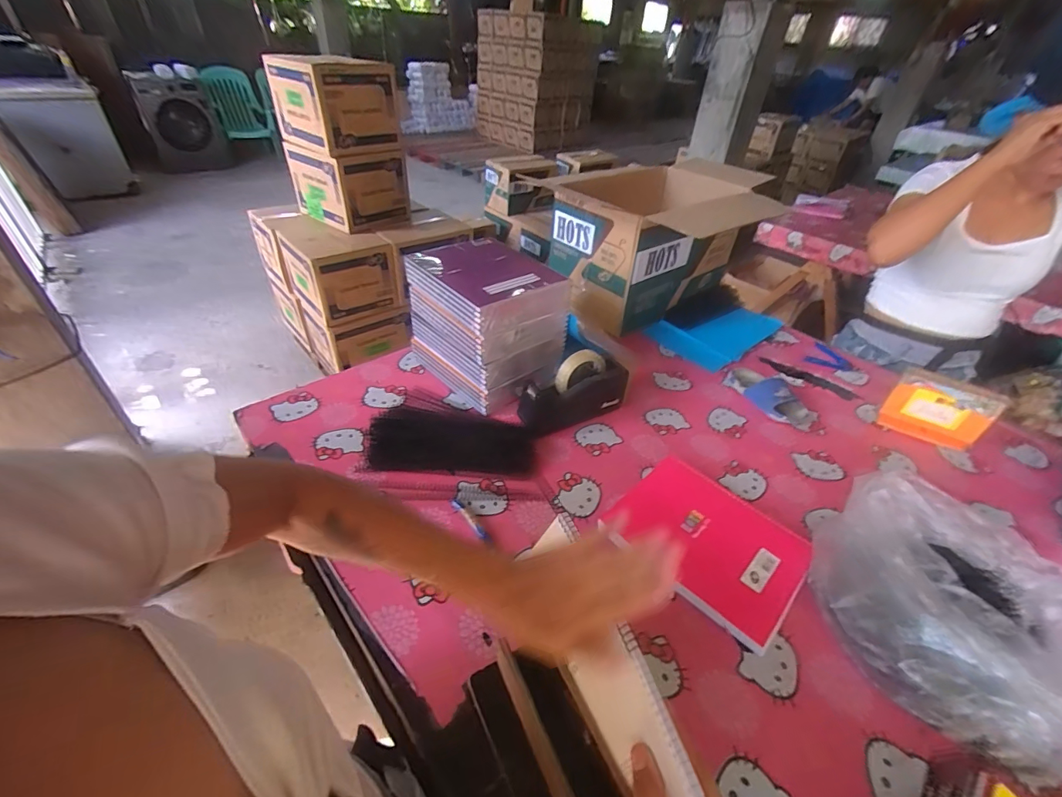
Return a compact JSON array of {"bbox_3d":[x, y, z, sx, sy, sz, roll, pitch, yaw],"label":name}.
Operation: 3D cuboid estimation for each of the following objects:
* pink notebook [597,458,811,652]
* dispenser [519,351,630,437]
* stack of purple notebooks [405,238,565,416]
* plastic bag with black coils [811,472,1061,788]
[{"bbox_3d":[0.262,0.201,0.653,0.208,0.018,0.249,-28,50,-33],"label":"pink notebook"},{"bbox_3d":[0.083,-0.019,0.827,0.204,0.124,0.077,-15,44,-22],"label":"dispenser"},{"bbox_3d":[-0.096,-0.152,0.915,0.214,0.241,0.265,-30,51,-34],"label":"stack of purple notebooks"},{"bbox_3d":[0.509,0.258,0.520,0.313,0.162,0.222,34,48,31],"label":"plastic bag with black coils"}]

